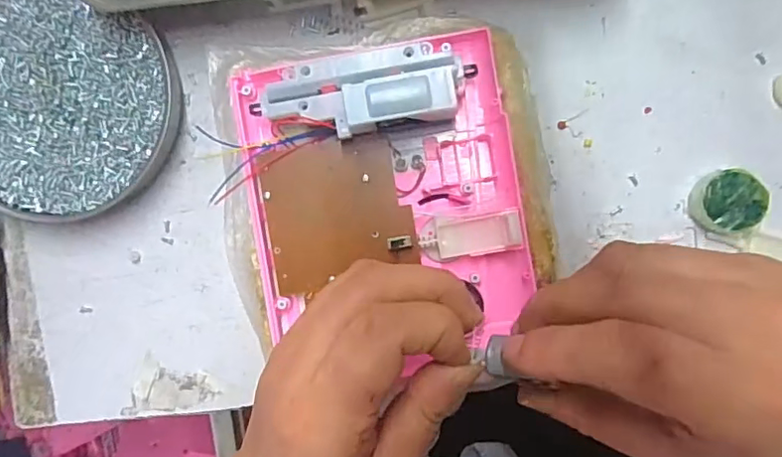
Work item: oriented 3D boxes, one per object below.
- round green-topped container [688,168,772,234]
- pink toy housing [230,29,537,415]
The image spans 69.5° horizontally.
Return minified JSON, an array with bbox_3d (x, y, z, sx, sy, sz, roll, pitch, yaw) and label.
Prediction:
[{"bbox_3d":[0.179,-0.015,0.299,0.032,0.019,0.032,0,93,4],"label":"round green-topped container"},{"bbox_3d":[-0.005,-0.017,0.272,0.132,0.038,0.138,-8,92,4],"label":"pink toy housing"}]

